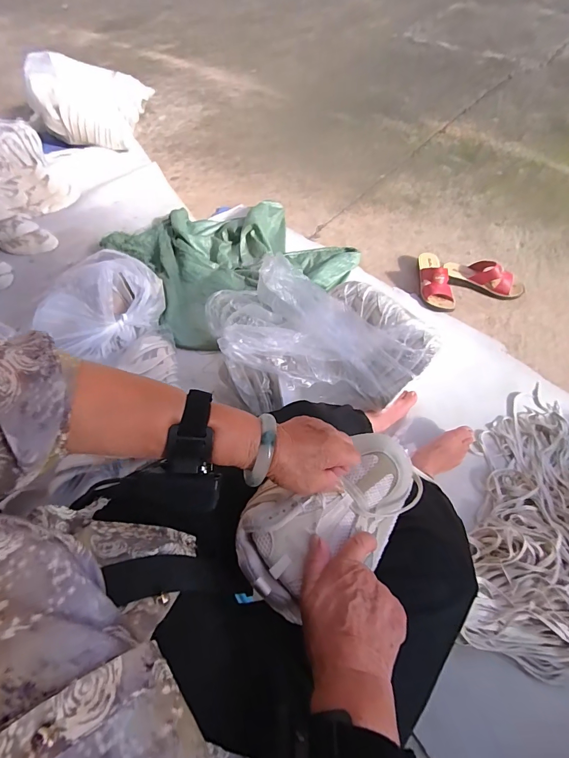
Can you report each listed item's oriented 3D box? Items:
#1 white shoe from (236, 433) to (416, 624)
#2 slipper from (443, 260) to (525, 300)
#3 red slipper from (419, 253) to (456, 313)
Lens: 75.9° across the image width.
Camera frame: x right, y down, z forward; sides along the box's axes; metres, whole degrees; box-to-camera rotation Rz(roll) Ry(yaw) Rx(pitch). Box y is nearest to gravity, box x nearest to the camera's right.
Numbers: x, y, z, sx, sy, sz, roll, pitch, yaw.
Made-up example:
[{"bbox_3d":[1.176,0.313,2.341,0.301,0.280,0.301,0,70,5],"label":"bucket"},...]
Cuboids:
[{"bbox_3d":[0.048,0.140,0.390,0.207,0.064,0.122,-23,61,-21],"label":"white shoe"},{"bbox_3d":[0.613,-0.308,1.118,0.241,0.077,0.091,15,61,14],"label":"slipper"},{"bbox_3d":[0.461,-0.309,1.112,0.095,0.075,0.232,4,59,8],"label":"red slipper"}]

